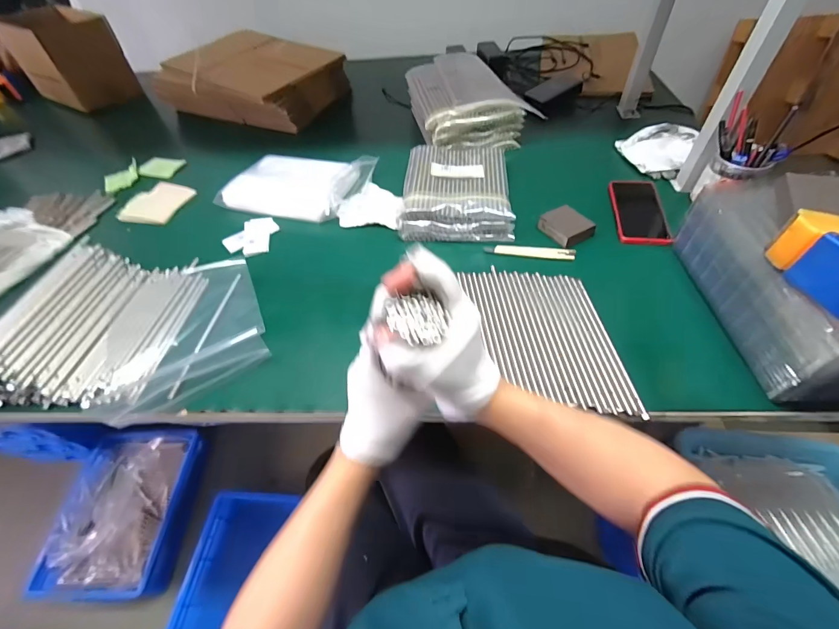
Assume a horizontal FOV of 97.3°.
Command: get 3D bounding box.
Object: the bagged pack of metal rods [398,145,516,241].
[{"bbox_3d":[0.068,-0.234,0.682,0.187,0.048,0.226,2,53,5],"label":"bagged pack of metal rods"}]

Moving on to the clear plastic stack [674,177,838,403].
[{"bbox_3d":[0.471,-0.042,0.459,0.160,0.112,0.292,-6,53,-1],"label":"clear plastic stack"}]

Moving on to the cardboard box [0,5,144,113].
[{"bbox_3d":[-0.976,-0.718,1.025,0.286,0.199,0.203,25,58,21],"label":"cardboard box"}]

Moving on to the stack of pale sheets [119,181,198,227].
[{"bbox_3d":[-0.539,-0.231,0.760,0.105,0.013,0.124,20,61,8],"label":"stack of pale sheets"}]

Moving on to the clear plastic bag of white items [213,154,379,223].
[{"bbox_3d":[-0.238,-0.269,0.759,0.277,0.035,0.204,10,54,11],"label":"clear plastic bag of white items"}]

